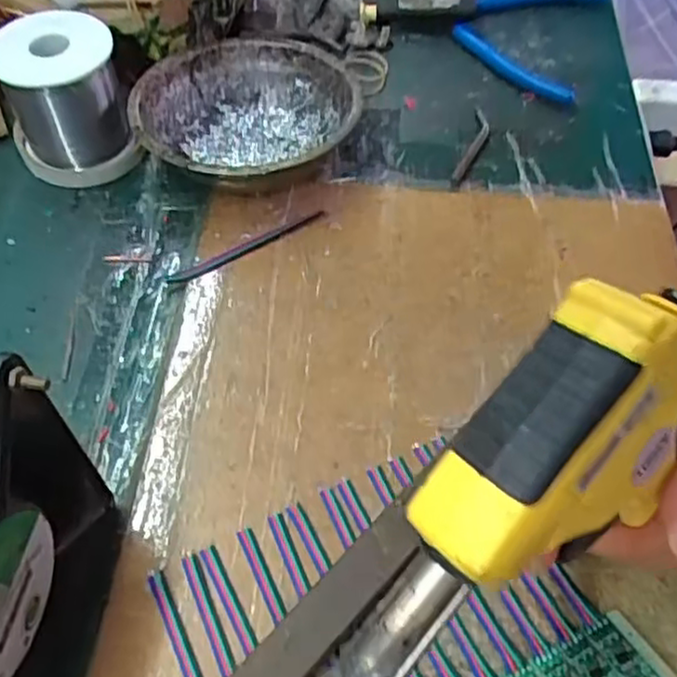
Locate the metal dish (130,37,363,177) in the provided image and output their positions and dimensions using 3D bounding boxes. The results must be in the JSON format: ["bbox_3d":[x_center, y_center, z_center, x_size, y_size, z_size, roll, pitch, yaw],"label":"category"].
[{"bbox_3d":[-0.052,-0.124,0.410,0.121,0.042,0.126,35,62,21],"label":"metal dish"}]

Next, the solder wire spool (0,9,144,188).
[{"bbox_3d":[-0.156,-0.137,0.407,0.070,0.069,0.072,-21,58,-15],"label":"solder wire spool"}]

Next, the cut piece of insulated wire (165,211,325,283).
[{"bbox_3d":[-0.049,-0.051,0.382,0.093,0.004,0.009,-26,59,-18],"label":"cut piece of insulated wire"}]

